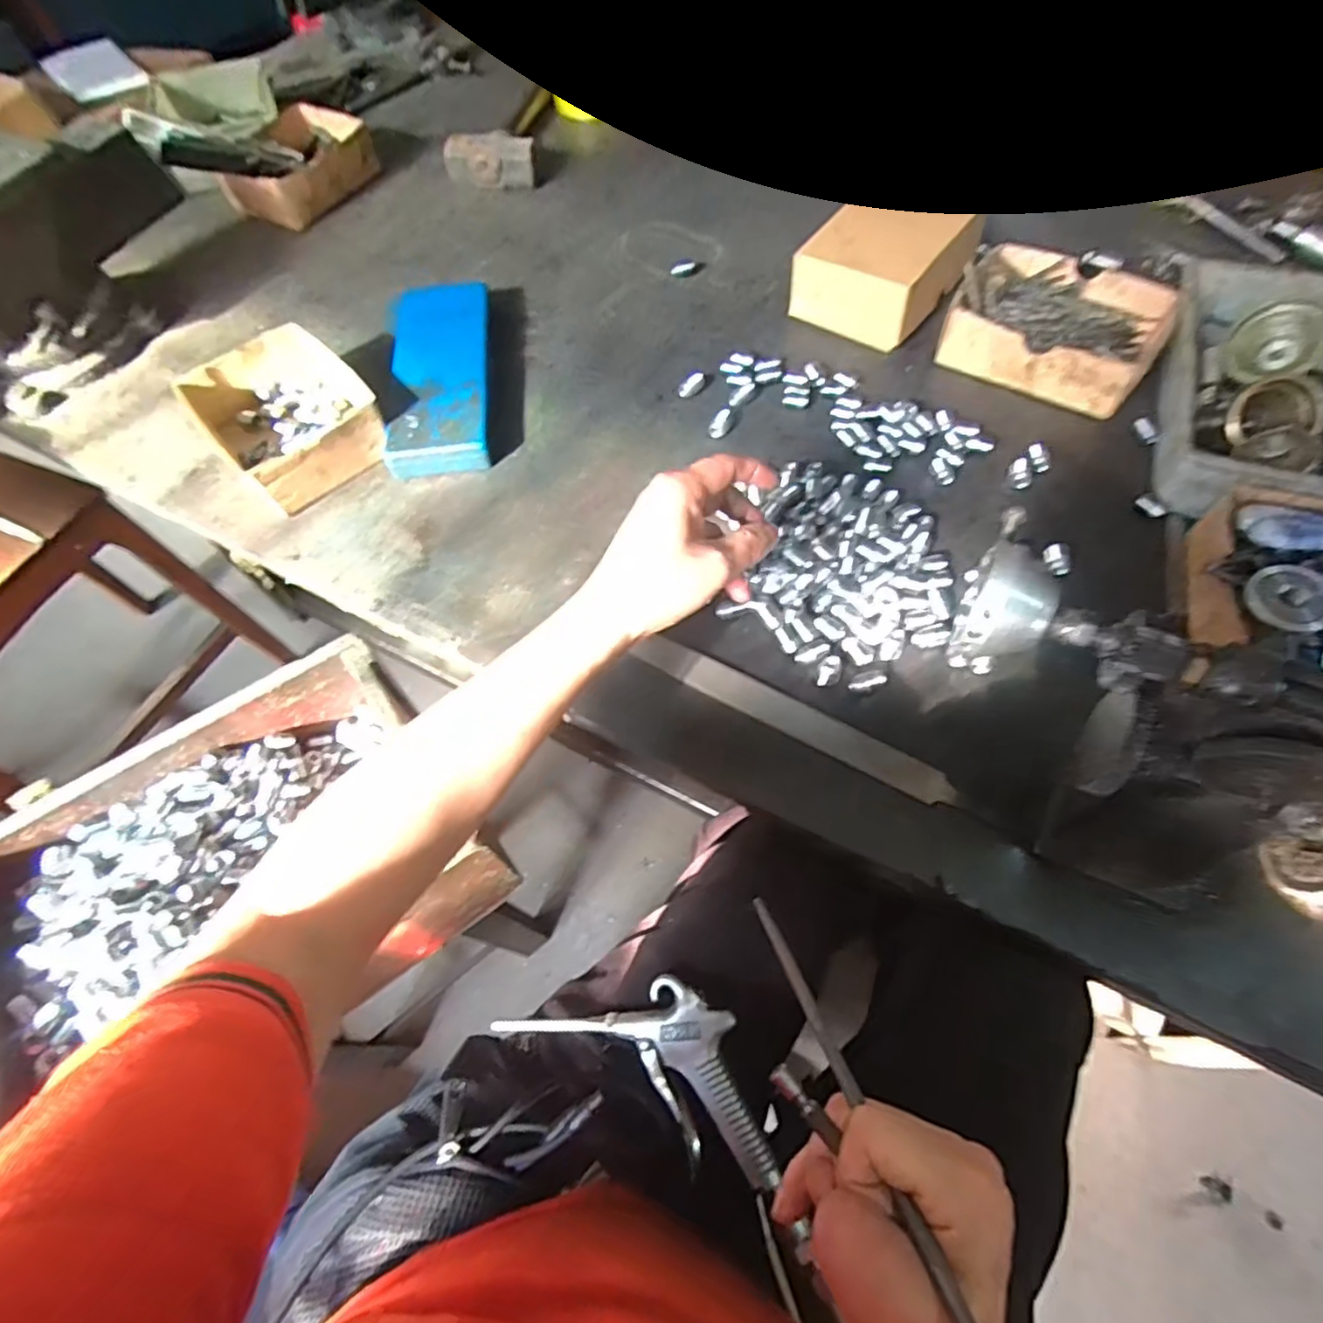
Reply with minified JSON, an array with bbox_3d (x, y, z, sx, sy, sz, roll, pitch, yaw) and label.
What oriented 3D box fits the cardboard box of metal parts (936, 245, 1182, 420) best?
[{"bbox_3d":[0.354,-0.302,0.582,0.172,0.045,0.141,31,68,19],"label":"cardboard box of metal parts"}]

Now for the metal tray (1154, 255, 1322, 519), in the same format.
[{"bbox_3d":[0.490,-0.207,0.513,0.167,0.069,0.244,17,64,13],"label":"metal tray"}]

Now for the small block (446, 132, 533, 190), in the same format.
[{"bbox_3d":[-0.210,-0.615,0.798,0.115,0.046,0.046,6,62,8],"label":"small block"}]

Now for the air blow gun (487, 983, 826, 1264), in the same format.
[{"bbox_3d":[-0.023,0.278,0.420,0.166,0.027,0.113,-22,67,13],"label":"air blow gun"}]

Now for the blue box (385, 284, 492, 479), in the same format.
[{"bbox_3d":[-0.208,-0.269,0.613,0.090,0.031,0.240,-8,61,0],"label":"blue box"}]

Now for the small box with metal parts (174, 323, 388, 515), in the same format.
[{"bbox_3d":[-0.325,-0.220,0.579,0.125,0.054,0.167,-39,66,-16],"label":"small box with metal parts"}]

